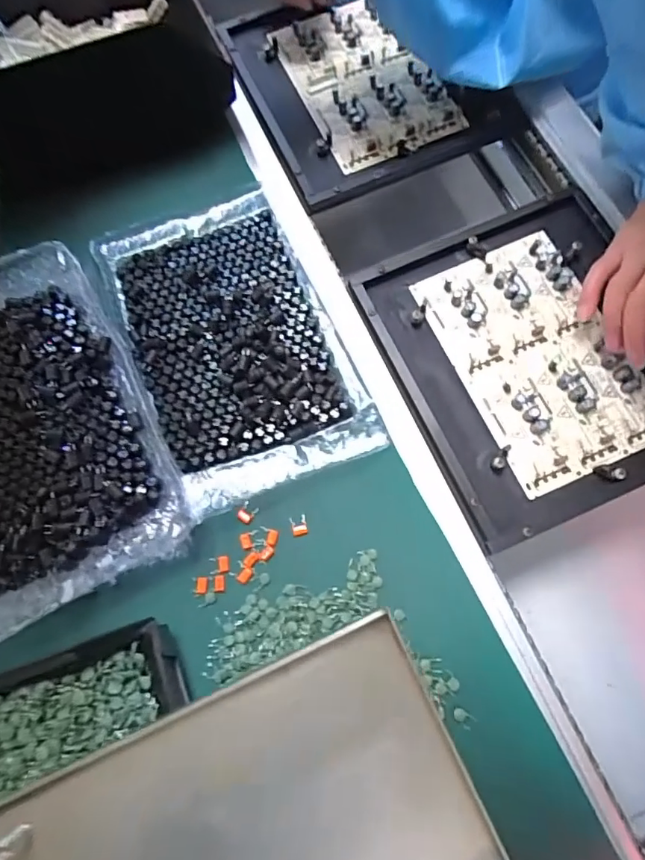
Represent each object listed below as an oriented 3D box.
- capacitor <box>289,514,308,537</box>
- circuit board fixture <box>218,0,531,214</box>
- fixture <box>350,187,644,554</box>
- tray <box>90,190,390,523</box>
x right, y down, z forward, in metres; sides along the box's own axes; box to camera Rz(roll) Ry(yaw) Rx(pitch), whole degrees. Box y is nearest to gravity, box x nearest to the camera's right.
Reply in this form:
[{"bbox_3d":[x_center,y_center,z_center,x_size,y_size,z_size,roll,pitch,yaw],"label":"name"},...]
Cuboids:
[{"bbox_3d":[-0.018,0.073,0.387,0.012,0.004,0.015,-12,72,-2],"label":"capacitor"},{"bbox_3d":[0.039,-0.366,0.524,0.225,0.017,0.257,-23,73,-5],"label":"circuit board fixture"},{"bbox_3d":[0.177,-0.067,0.423,0.221,0.016,0.256,-23,73,-5],"label":"fixture"},{"bbox_3d":[-0.077,-0.077,0.422,0.155,0.025,0.266,-25,73,-6],"label":"tray"}]

